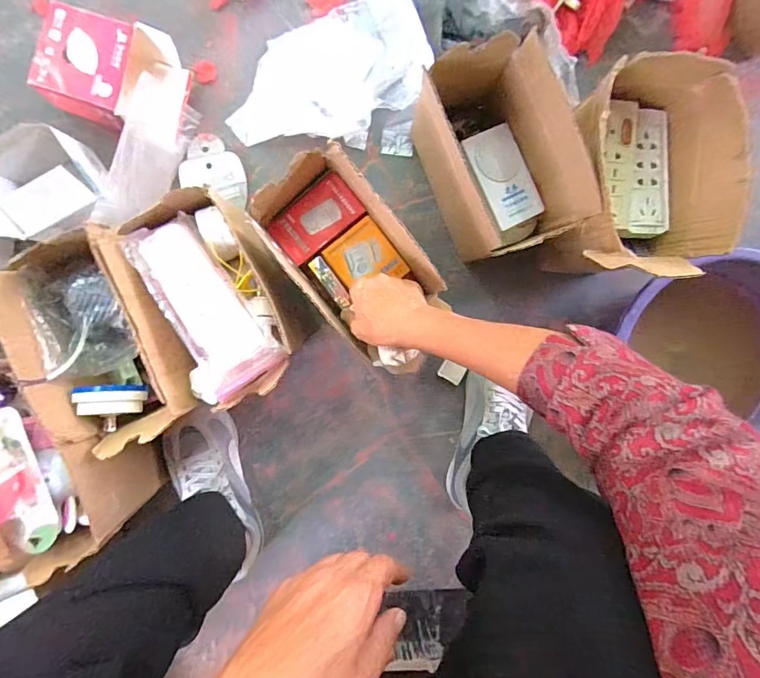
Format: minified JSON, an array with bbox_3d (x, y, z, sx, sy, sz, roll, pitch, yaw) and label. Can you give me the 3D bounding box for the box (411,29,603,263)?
[{"bbox_3d":[0.133,-0.200,0.508,0.122,0.183,0.203,-23,93,-1],"label":"box"}]

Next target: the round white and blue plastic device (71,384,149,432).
[{"bbox_3d":[-0.296,0.074,0.474,0.056,0.057,0.049,4,94,-4],"label":"round white and blue plastic device"}]

